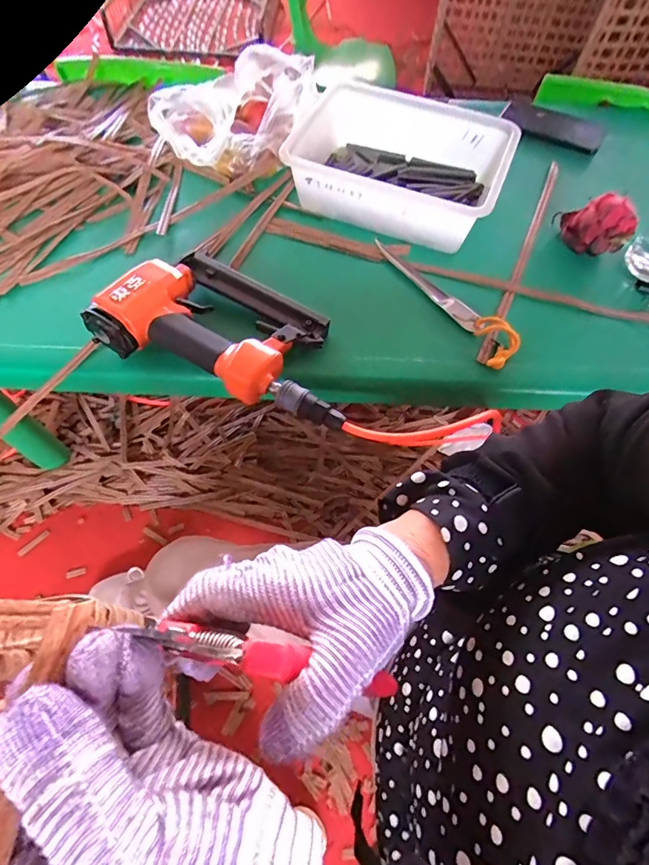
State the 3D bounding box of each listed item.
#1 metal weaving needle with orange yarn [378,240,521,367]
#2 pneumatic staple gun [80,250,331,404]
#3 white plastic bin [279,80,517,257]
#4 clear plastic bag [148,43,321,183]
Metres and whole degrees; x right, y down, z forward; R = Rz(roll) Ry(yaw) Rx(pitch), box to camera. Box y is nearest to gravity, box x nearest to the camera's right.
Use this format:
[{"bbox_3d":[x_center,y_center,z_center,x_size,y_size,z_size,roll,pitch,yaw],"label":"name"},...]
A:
[{"bbox_3d":[0.142,-0.166,0.524,0.040,0.016,0.224,-32,67,-17],"label":"metal weaving needle with orange yarn"},{"bbox_3d":[-0.119,-0.118,0.466,0.201,0.055,0.160,29,65,13],"label":"pneumatic staple gun"},{"bbox_3d":[0.103,-0.352,0.585,0.254,0.084,0.194,21,63,10],"label":"white plastic bin"},{"bbox_3d":[-0.112,-0.446,0.619,0.238,0.097,0.144,-37,68,-19],"label":"clear plastic bag"}]

